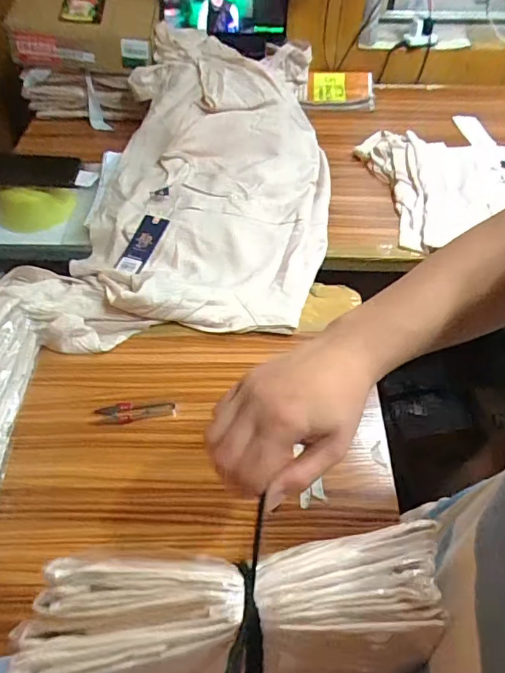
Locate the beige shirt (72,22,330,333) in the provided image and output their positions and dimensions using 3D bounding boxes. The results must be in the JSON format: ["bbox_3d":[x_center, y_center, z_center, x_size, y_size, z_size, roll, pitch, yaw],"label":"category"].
[{"bbox_3d":[-0.059,-0.291,0.856,0.378,0.158,0.618,5,50,4],"label":"beige shirt"}]

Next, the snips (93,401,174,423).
[{"bbox_3d":[-0.145,0.095,0.627,0.095,0.005,0.028,-4,50,-4],"label":"snips"}]

